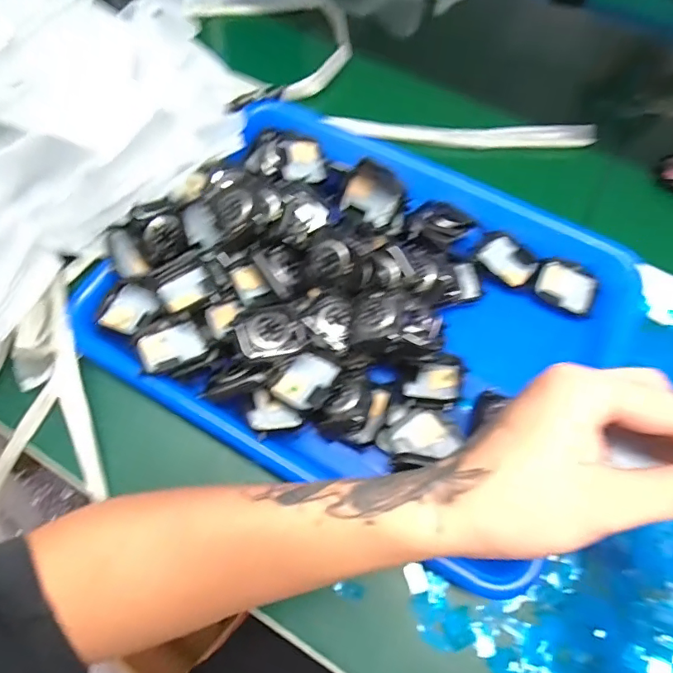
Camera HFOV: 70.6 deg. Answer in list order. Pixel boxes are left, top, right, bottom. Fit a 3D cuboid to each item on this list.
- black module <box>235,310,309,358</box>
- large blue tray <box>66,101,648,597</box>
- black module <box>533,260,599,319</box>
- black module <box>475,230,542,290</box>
[{"bbox_3d":[-0.043,-0.001,0.301,0.041,0.013,0.034,-14,76,-19],"label":"black module"},{"bbox_3d":[0.021,-0.029,0.318,0.326,0.040,0.254,27,70,12],"label":"large blue tray"},{"bbox_3d":[0.166,-0.037,0.342,0.042,0.007,0.035,25,69,11],"label":"black module"},{"bbox_3d":[0.125,-0.058,0.350,0.036,0.008,0.043,-43,72,-16],"label":"black module"}]

